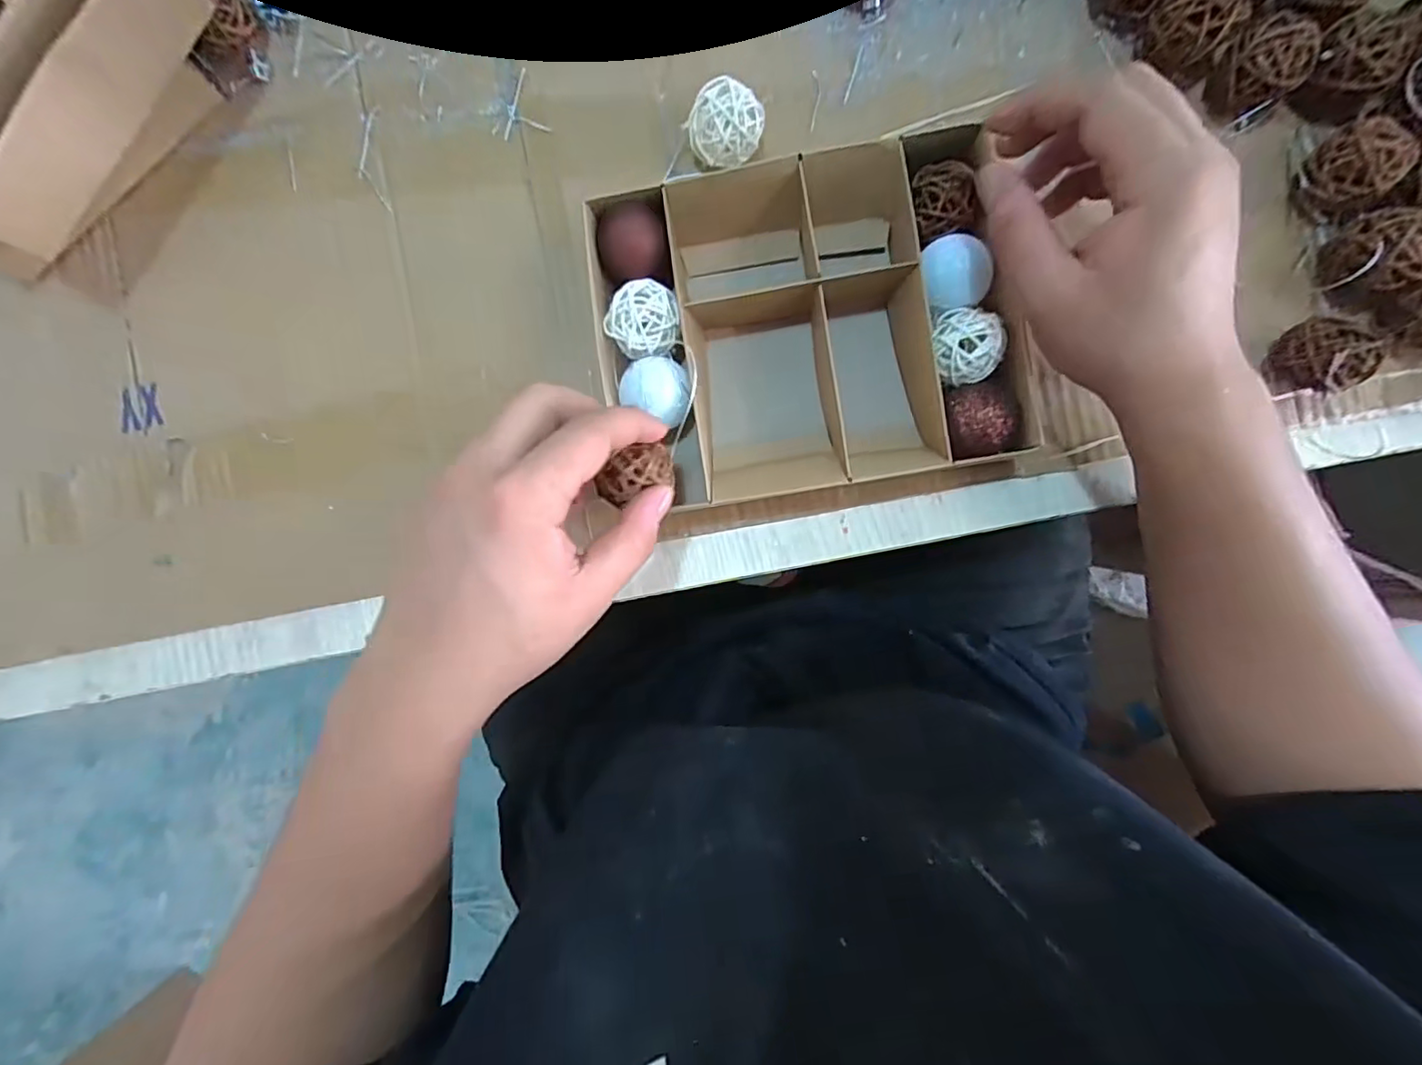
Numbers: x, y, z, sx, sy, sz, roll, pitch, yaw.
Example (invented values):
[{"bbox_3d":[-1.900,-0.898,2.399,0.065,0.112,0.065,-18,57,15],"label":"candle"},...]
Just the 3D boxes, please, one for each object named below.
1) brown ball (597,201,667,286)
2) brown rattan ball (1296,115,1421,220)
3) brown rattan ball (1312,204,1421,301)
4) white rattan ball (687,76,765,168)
[{"bbox_3d":[-0.041,-0.149,0.325,0.034,0.034,0.039,-10,90,3],"label":"brown ball"},{"bbox_3d":[0.321,-0.183,0.302,0.031,0.035,0.037,-42,88,3],"label":"brown rattan ball"},{"bbox_3d":[0.329,-0.141,0.302,0.046,0.040,0.044,-7,90,3],"label":"brown rattan ball"},{"bbox_3d":[0.008,-0.213,0.320,0.038,0.035,0.033,9,91,3],"label":"white rattan ball"}]

